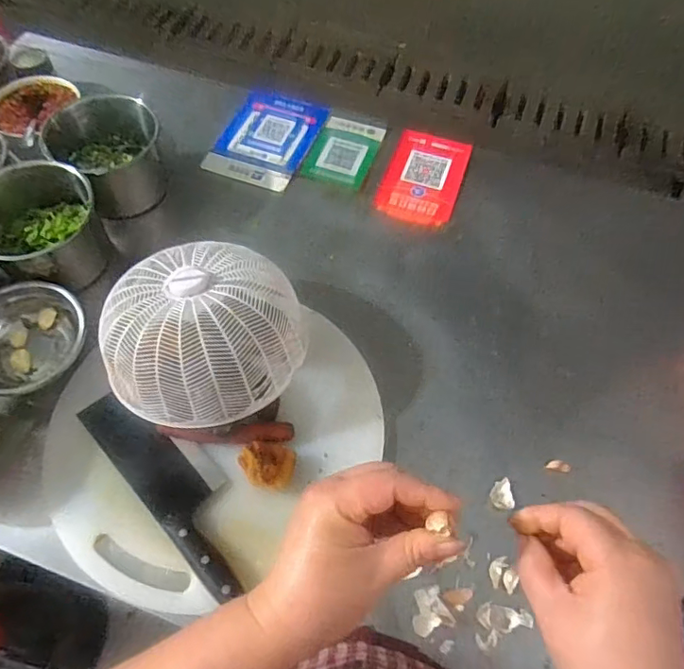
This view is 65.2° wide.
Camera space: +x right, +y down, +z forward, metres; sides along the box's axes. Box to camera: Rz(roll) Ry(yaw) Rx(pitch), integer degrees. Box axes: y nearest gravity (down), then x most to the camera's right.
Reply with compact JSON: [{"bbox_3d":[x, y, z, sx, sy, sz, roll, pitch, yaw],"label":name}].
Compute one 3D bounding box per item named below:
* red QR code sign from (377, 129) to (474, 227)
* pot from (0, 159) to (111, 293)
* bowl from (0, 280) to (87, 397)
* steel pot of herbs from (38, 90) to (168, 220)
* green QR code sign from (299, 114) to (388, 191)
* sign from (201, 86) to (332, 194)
[{"bbox_3d":[0.135,-0.257,0.870,0.119,0.009,0.196,17,63,7],"label":"red QR code sign"},{"bbox_3d":[-0.396,-0.135,0.714,0.142,0.114,0.141,0,61,0],"label":"pot"},{"bbox_3d":[-0.394,0.011,0.671,0.139,0.066,0.144,0,61,0],"label":"bowl"},{"bbox_3d":[-0.335,-0.262,0.786,0.124,0.124,0.144,41,69,20],"label":"steel pot of herbs"},{"bbox_3d":[0.003,-0.302,0.887,0.105,0.007,0.146,17,62,9],"label":"green QR code sign"},{"bbox_3d":[-0.126,-0.336,0.906,0.155,0.011,0.225,20,60,8],"label":"sign"}]

